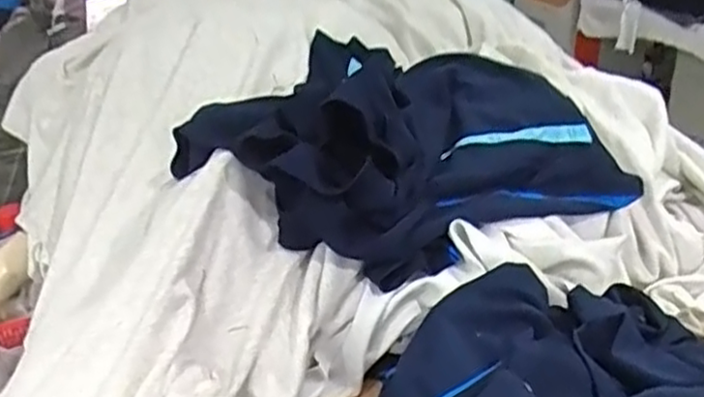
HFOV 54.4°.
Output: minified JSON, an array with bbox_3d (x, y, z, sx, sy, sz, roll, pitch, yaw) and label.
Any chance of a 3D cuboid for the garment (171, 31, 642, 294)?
[{"bbox_3d":[0.051,-0.077,0.896,0.509,0.142,0.438,22,37,39],"label":"garment"}]

